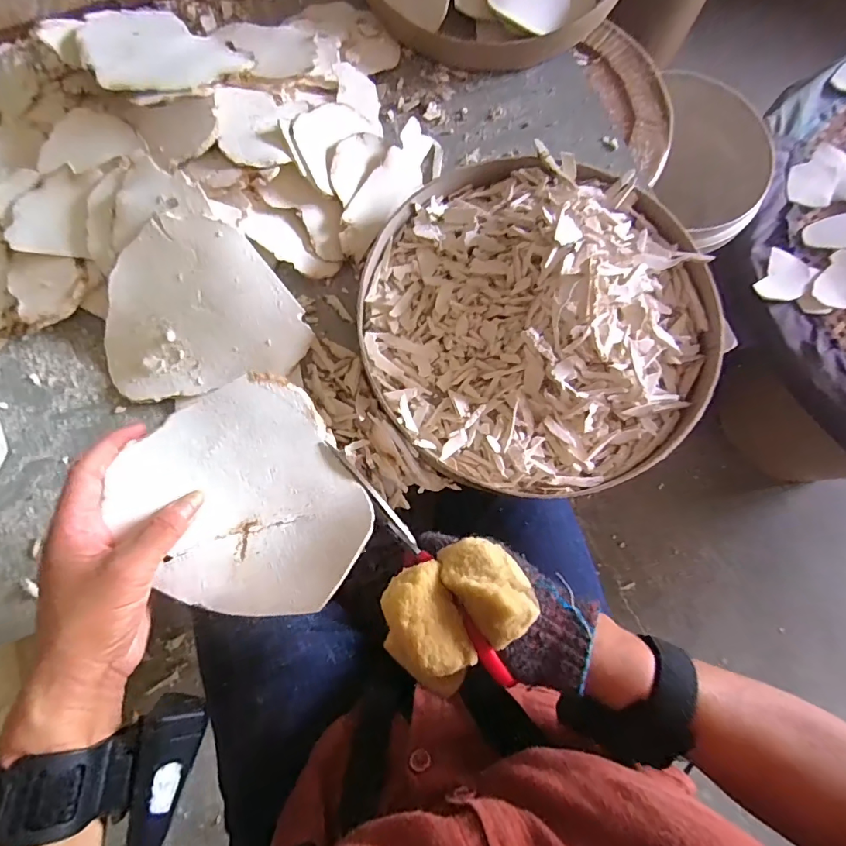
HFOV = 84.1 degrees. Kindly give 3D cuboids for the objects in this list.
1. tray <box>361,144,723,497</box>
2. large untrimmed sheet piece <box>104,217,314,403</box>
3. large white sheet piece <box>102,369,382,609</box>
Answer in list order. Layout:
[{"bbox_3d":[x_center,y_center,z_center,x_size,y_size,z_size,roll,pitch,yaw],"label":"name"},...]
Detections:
[{"bbox_3d":[0.098,-0.096,0.403,0.293,0.067,0.302,0,80,-1],"label":"tray"},{"bbox_3d":[-0.197,-0.102,0.408,0.174,0.009,0.144,-12,96,2],"label":"large untrimmed sheet piece"},{"bbox_3d":[-0.112,0.052,0.296,0.132,0.022,0.144,0,80,-1],"label":"large white sheet piece"}]

